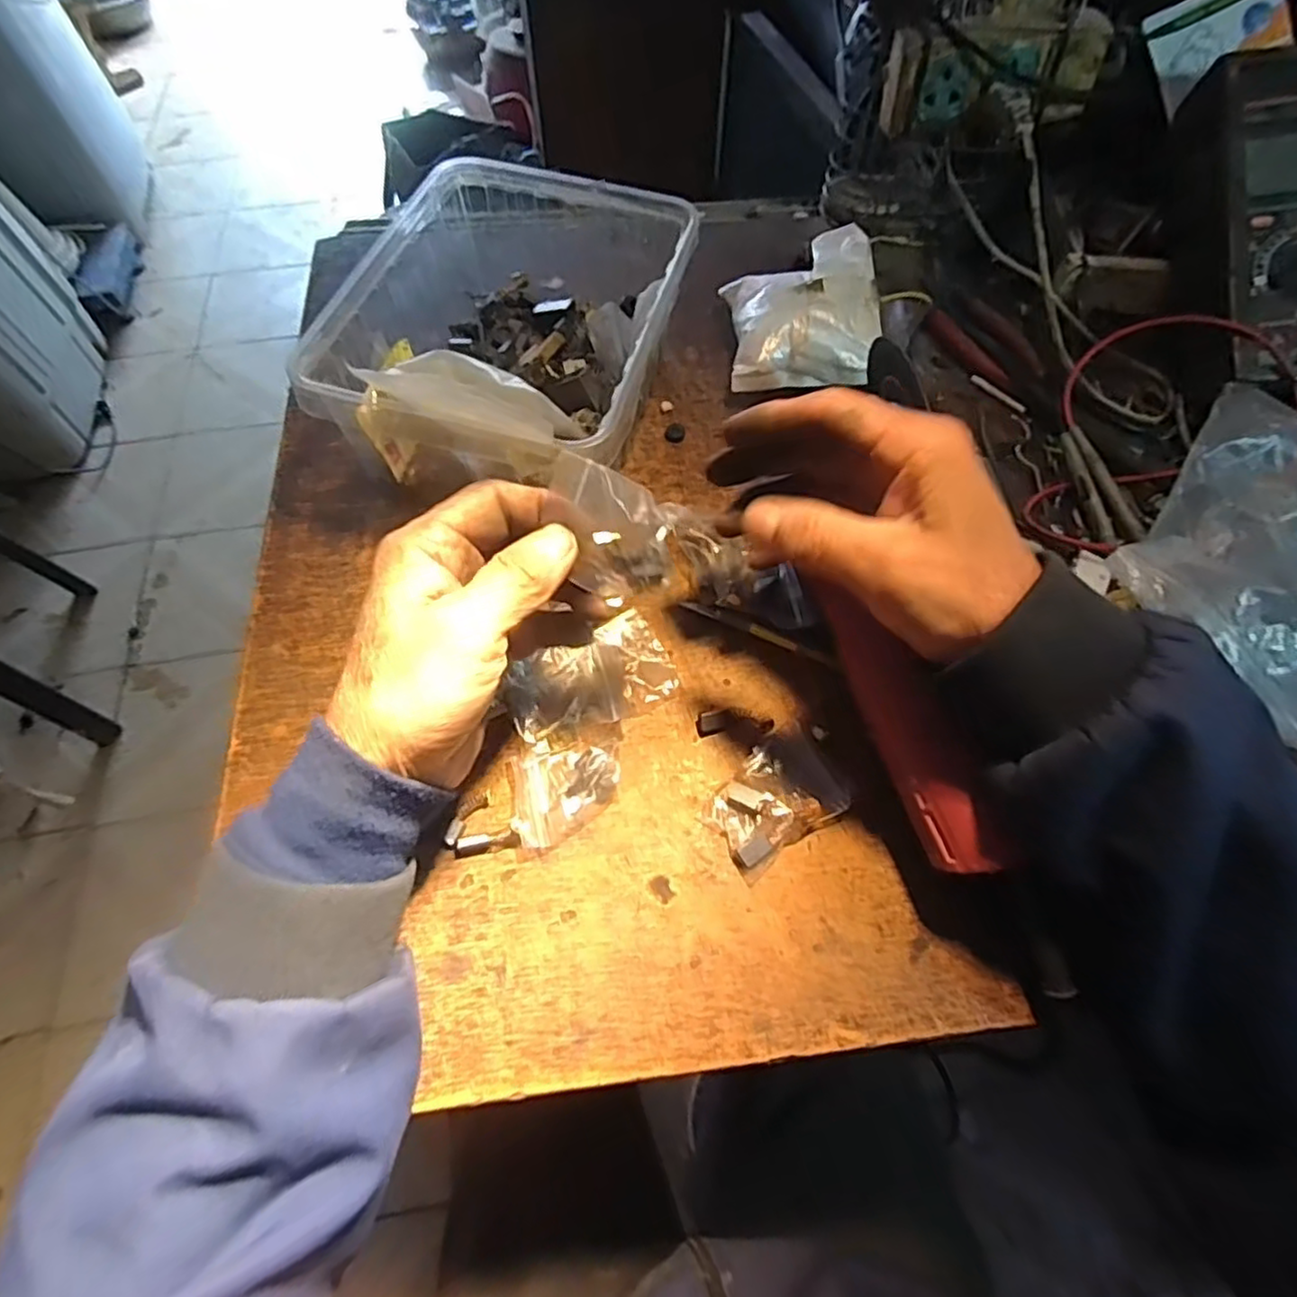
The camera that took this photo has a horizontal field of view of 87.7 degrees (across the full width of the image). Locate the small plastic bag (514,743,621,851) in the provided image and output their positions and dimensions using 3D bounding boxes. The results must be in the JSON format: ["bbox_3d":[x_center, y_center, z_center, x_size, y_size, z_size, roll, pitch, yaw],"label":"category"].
[{"bbox_3d":[-0.039,0.070,0.332,0.053,0.017,0.045,-12,62,-6],"label":"small plastic bag"}]

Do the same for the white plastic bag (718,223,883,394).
[{"bbox_3d":[0.106,-0.231,0.472,0.104,0.056,0.113,-4,62,-2],"label":"white plastic bag"}]

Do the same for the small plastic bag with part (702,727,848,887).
[{"bbox_3d":[0.062,0.074,0.336,0.066,0.017,0.048,-31,66,-15],"label":"small plastic bag with part"}]

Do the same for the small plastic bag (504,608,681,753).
[{"bbox_3d":[-0.030,0.017,0.358,0.087,0.016,0.055,-27,65,-13],"label":"small plastic bag"}]

